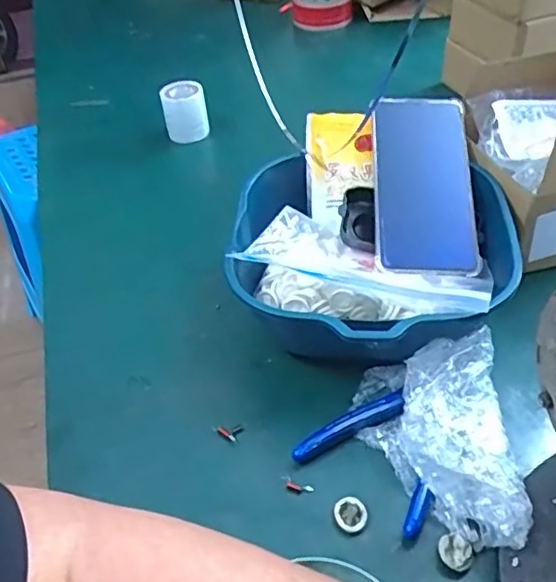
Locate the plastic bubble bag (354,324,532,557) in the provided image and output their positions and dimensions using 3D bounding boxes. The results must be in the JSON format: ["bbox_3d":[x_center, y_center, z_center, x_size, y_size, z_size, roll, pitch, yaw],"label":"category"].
[{"bbox_3d":[0.098,0.080,0.372,0.090,0.048,0.134,-3,43,2],"label":"plastic bubble bag"}]

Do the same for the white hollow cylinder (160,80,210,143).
[{"bbox_3d":[-0.105,-0.205,0.715,0.048,0.063,0.053,-6,44,1],"label":"white hollow cylinder"}]

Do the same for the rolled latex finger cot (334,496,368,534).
[{"bbox_3d":[0.043,0.132,0.370,0.019,0.009,0.020,-3,43,3],"label":"rolled latex finger cot"}]

